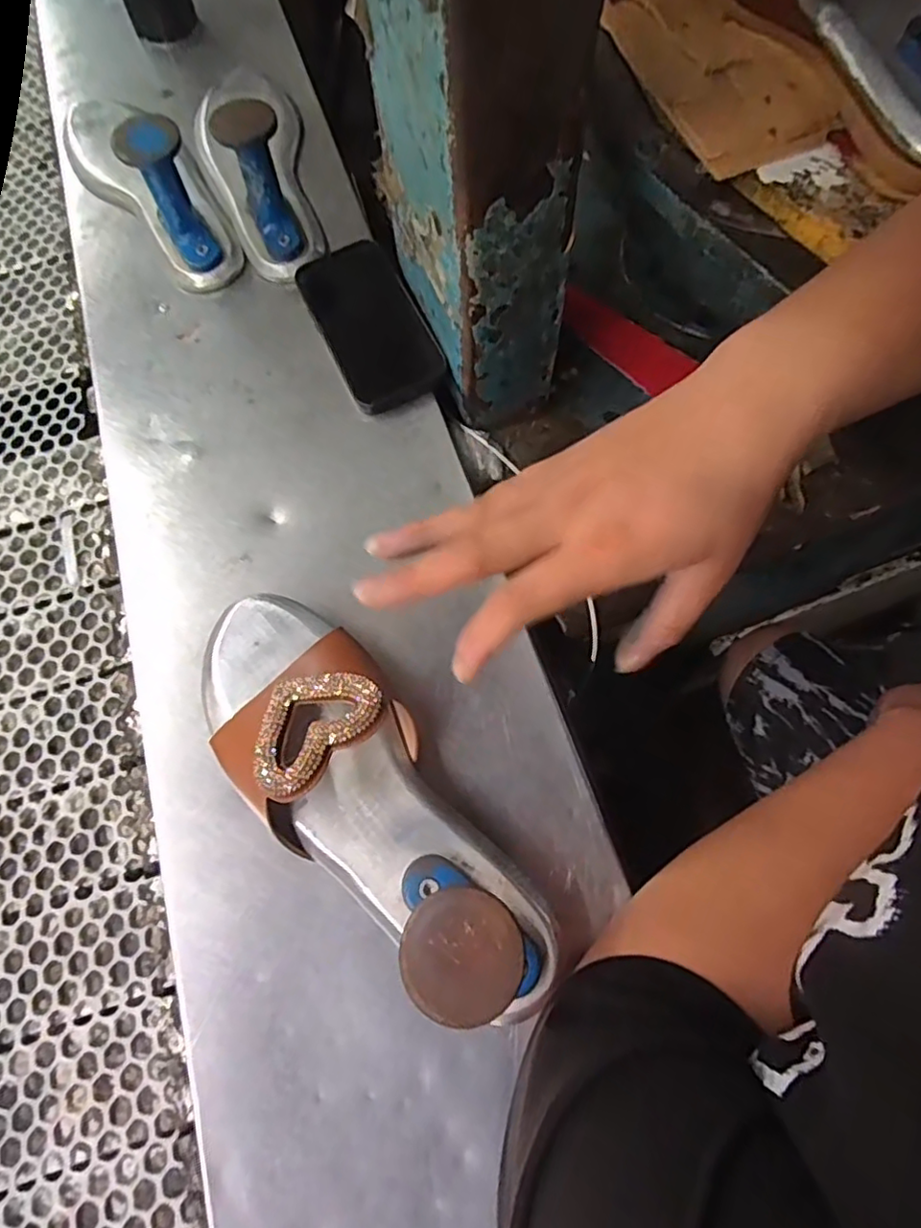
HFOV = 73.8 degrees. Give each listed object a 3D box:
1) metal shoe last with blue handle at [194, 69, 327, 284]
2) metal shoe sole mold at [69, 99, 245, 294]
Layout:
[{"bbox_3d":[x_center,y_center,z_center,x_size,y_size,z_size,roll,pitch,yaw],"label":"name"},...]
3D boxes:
[{"bbox_3d":[-0.173,-0.389,0.482,0.085,0.096,0.244,-13,69,-4],"label":"metal shoe last with blue handle"},{"bbox_3d":[-0.258,-0.366,0.478,0.084,0.095,0.242,-32,72,-10],"label":"metal shoe sole mold"}]

